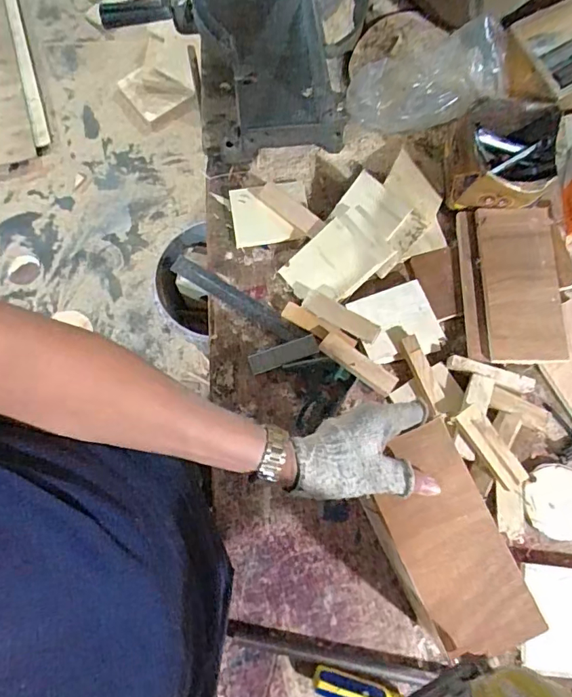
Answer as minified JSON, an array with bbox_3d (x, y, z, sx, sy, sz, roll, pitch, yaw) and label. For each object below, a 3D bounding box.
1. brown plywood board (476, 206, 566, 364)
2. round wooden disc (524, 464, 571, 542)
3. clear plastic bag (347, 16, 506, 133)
[{"bbox_3d":[0.287,-0.080,0.592,0.091,0.011,0.192,-2,80,3],"label":"brown plywood board"},{"bbox_3d":[0.312,0.175,0.549,0.075,0.009,0.080,0,75,-1],"label":"round wooden disc"},{"bbox_3d":[0.178,-0.337,0.617,0.197,0.082,0.108,-13,74,14],"label":"clear plastic bag"}]

